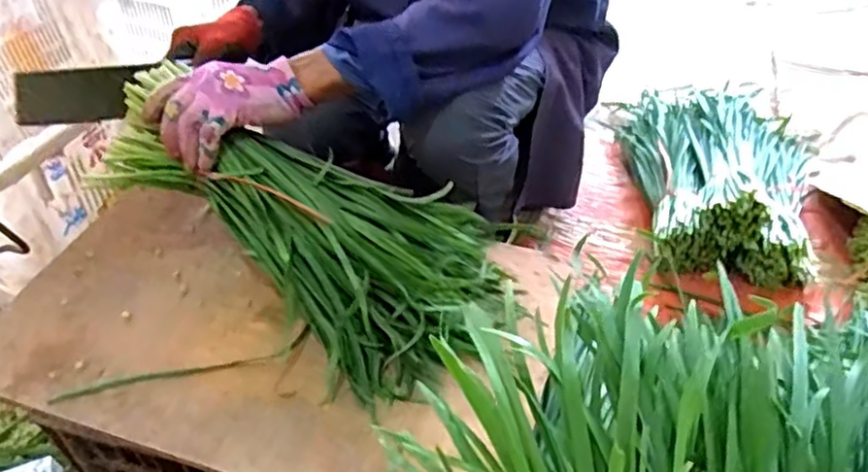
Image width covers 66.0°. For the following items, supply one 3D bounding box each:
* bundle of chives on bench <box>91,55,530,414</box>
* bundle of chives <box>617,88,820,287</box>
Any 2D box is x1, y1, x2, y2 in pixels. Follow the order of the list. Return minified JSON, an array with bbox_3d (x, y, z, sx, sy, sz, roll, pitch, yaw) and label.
[{"bbox_3d":[-0.129,-0.018,0.674,0.446,0.081,0.208,30,51,9],"label":"bundle of chives on bench"},{"bbox_3d":[0.520,-0.138,1.218,0.356,0.167,0.497,12,45,14],"label":"bundle of chives"}]

